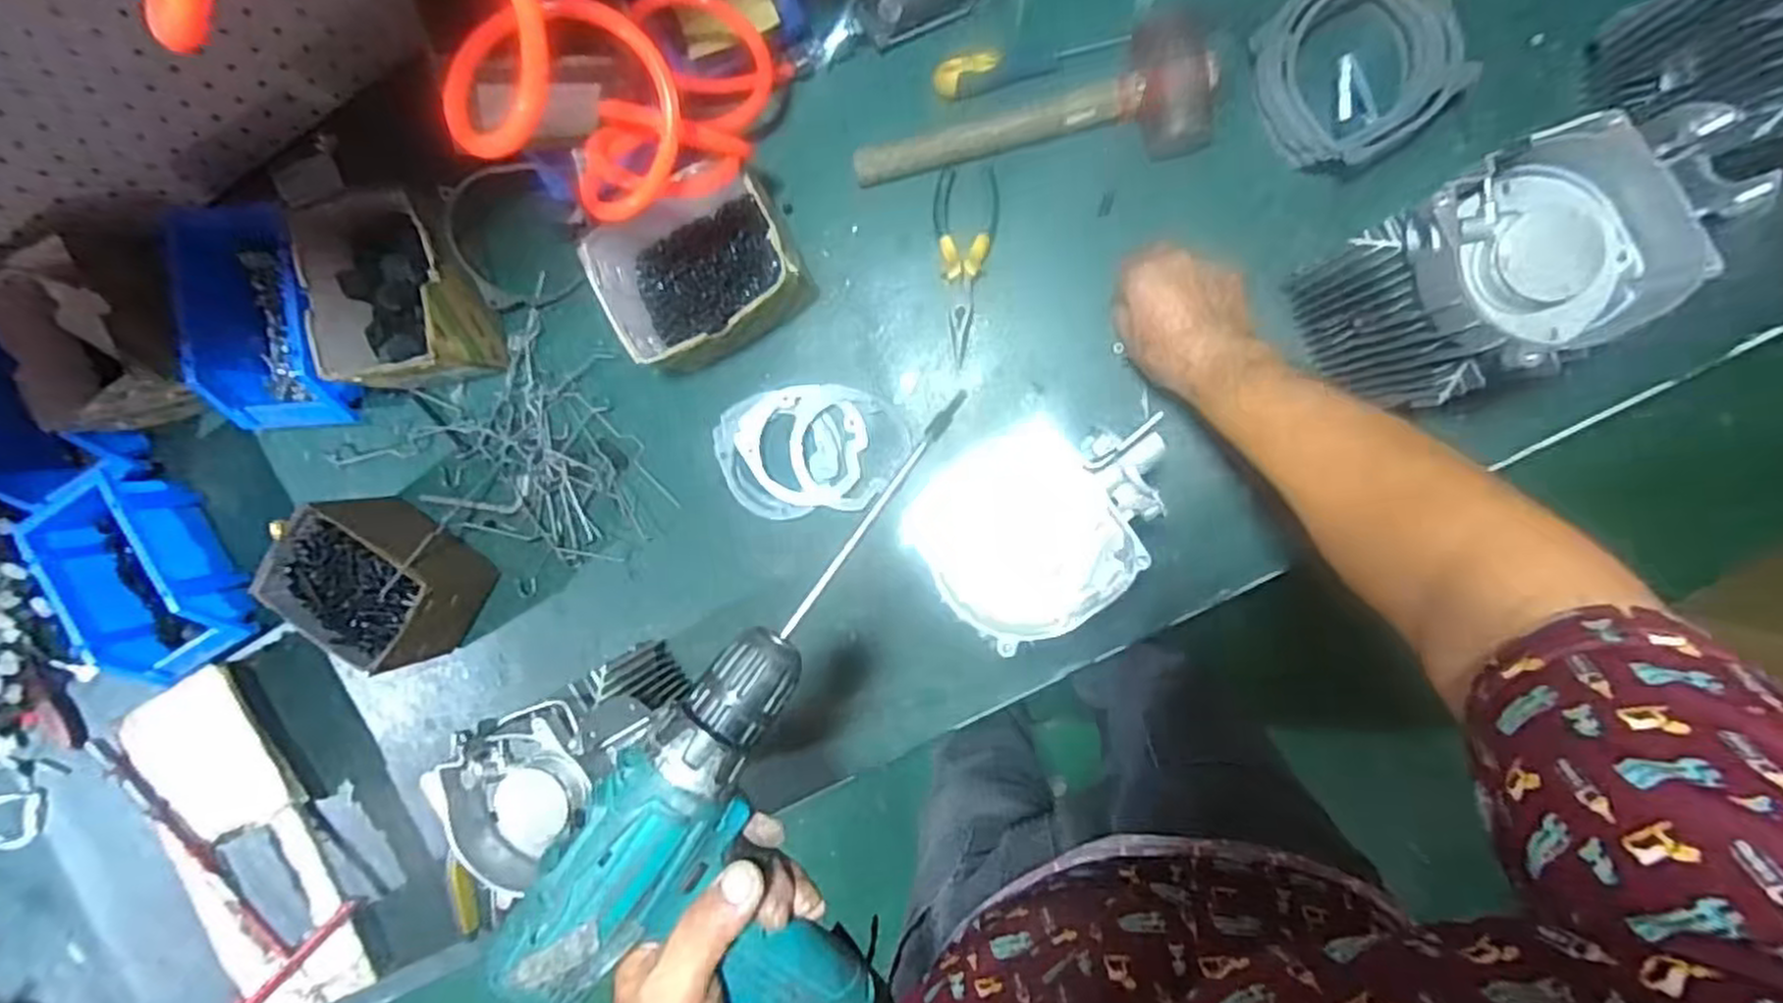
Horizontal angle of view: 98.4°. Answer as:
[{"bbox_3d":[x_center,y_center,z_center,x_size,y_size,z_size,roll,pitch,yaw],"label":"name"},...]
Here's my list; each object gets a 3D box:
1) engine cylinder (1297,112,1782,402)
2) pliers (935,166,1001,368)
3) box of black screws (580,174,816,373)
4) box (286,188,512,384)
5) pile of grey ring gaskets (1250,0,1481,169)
[{"bbox_3d":[0.375,-0.144,0.505,0.136,0.210,0.117,-28,90,8],"label":"engine cylinder"},{"bbox_3d":[0.056,-0.195,0.635,0.052,0.018,0.153,6,94,7],"label":"pliers"},{"bbox_3d":[-0.151,-0.186,0.623,0.149,0.089,0.128,-19,91,8],"label":"box of black screws"},{"bbox_3d":[-0.415,-0.177,0.657,0.118,0.091,0.145,-3,93,8],"label":"box"},{"bbox_3d":[0.336,-0.315,0.563,0.125,0.052,0.128,-26,90,8],"label":"pile of grey ring gaskets"}]

